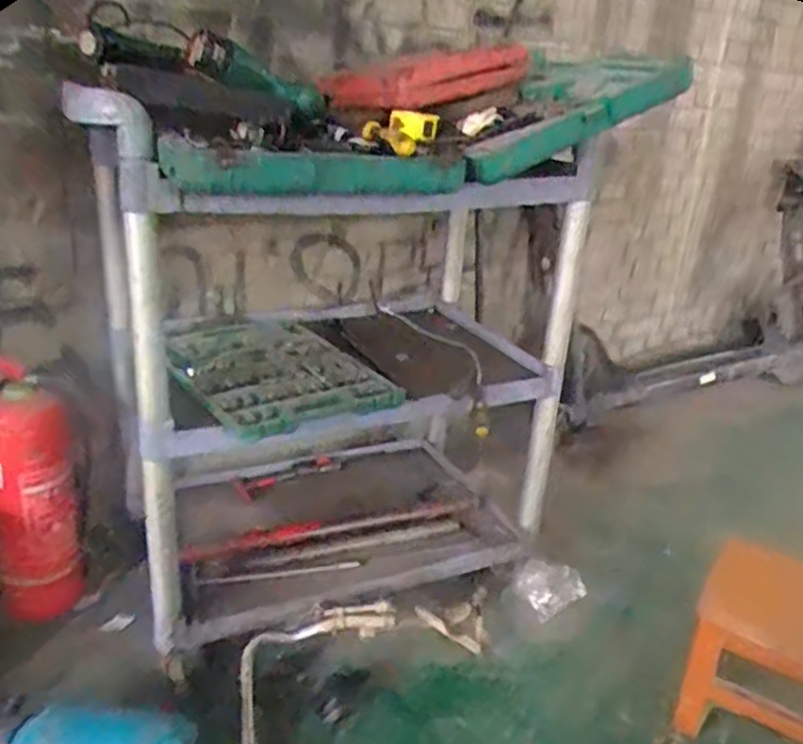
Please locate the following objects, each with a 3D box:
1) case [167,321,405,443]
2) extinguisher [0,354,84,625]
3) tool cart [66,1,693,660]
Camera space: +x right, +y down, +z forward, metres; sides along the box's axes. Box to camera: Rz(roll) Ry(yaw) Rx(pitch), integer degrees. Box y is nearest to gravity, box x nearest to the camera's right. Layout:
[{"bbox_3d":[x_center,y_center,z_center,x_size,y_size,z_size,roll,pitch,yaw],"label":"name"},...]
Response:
[{"bbox_3d":[-0.215,-0.006,1.198,0.303,0.057,0.365,-11,26,-32],"label":"case"},{"bbox_3d":[-0.634,0.186,1.264,0.136,0.469,0.143,-6,24,-23],"label":"extinguisher"},{"bbox_3d":[-0.095,-0.039,1.271,0.734,0.898,0.452,-7,24,-26],"label":"tool cart"}]

